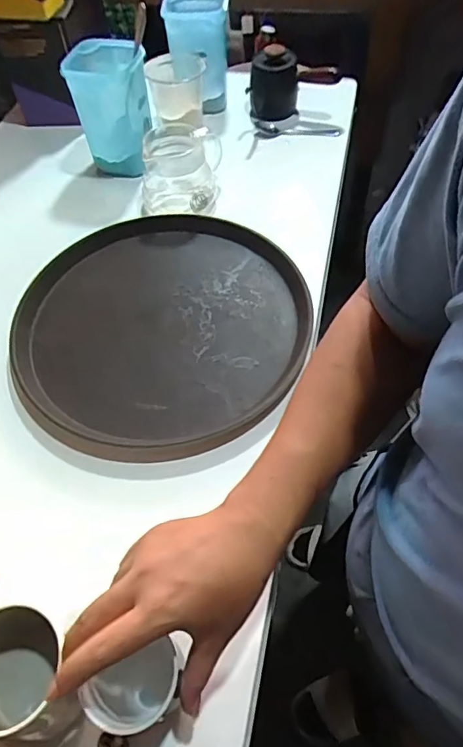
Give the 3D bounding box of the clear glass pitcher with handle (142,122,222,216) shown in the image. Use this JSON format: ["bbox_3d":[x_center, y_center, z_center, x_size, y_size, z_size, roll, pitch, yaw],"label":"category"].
[{"bbox_3d":[-0.071,-0.286,0.683,0.101,0.086,0.109,1,53,2],"label":"clear glass pitcher with handle"}]

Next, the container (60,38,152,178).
[{"bbox_3d":[-0.173,-0.384,0.723,0.106,0.146,0.100,-12,54,-7],"label":"container"}]

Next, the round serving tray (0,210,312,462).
[{"bbox_3d":[-0.079,-0.060,0.585,0.328,0.038,0.340,-1,53,1],"label":"round serving tray"}]

